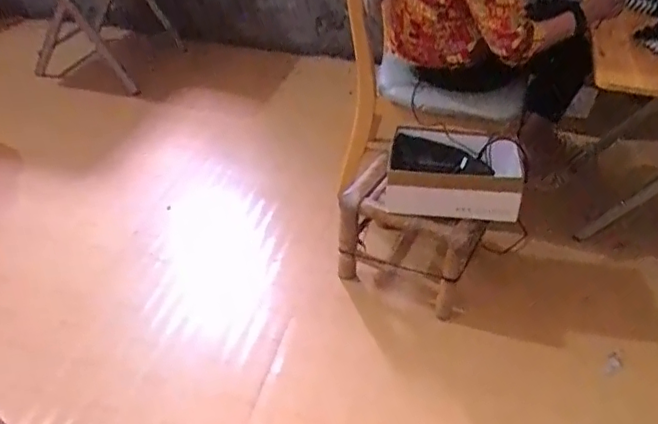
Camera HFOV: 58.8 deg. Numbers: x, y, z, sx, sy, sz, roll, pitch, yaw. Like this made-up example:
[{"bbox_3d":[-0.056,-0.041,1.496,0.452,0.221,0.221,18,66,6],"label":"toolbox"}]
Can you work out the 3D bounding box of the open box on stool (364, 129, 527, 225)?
[{"bbox_3d":[0.272,-0.081,1.313,0.311,0.150,0.189,5,41,2],"label":"open box on stool"}]

